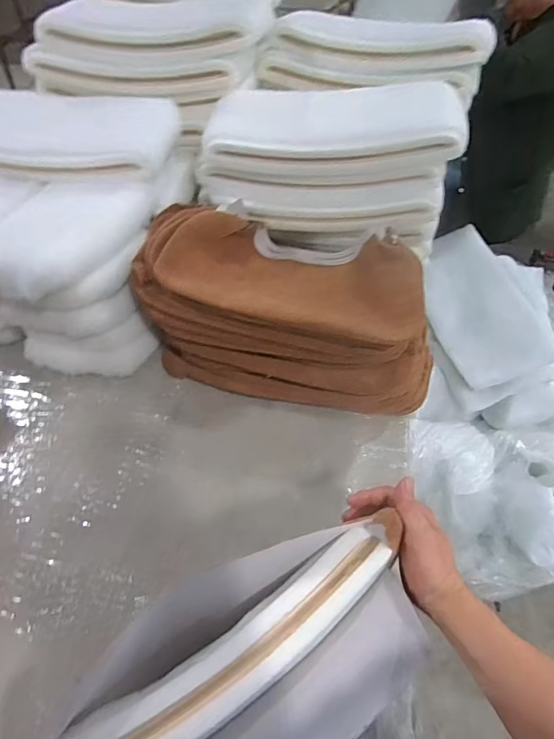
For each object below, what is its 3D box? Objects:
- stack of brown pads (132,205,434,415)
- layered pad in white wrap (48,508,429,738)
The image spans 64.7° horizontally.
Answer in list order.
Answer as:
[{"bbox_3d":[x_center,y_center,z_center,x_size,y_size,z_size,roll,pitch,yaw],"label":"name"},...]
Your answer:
[{"bbox_3d":[0.014,-0.107,0.773,0.531,0.240,0.251,15,55,14],"label":"stack of brown pads"},{"bbox_3d":[-0.027,0.289,0.402,0.358,0.083,0.196,-29,57,-19],"label":"layered pad in white wrap"}]

